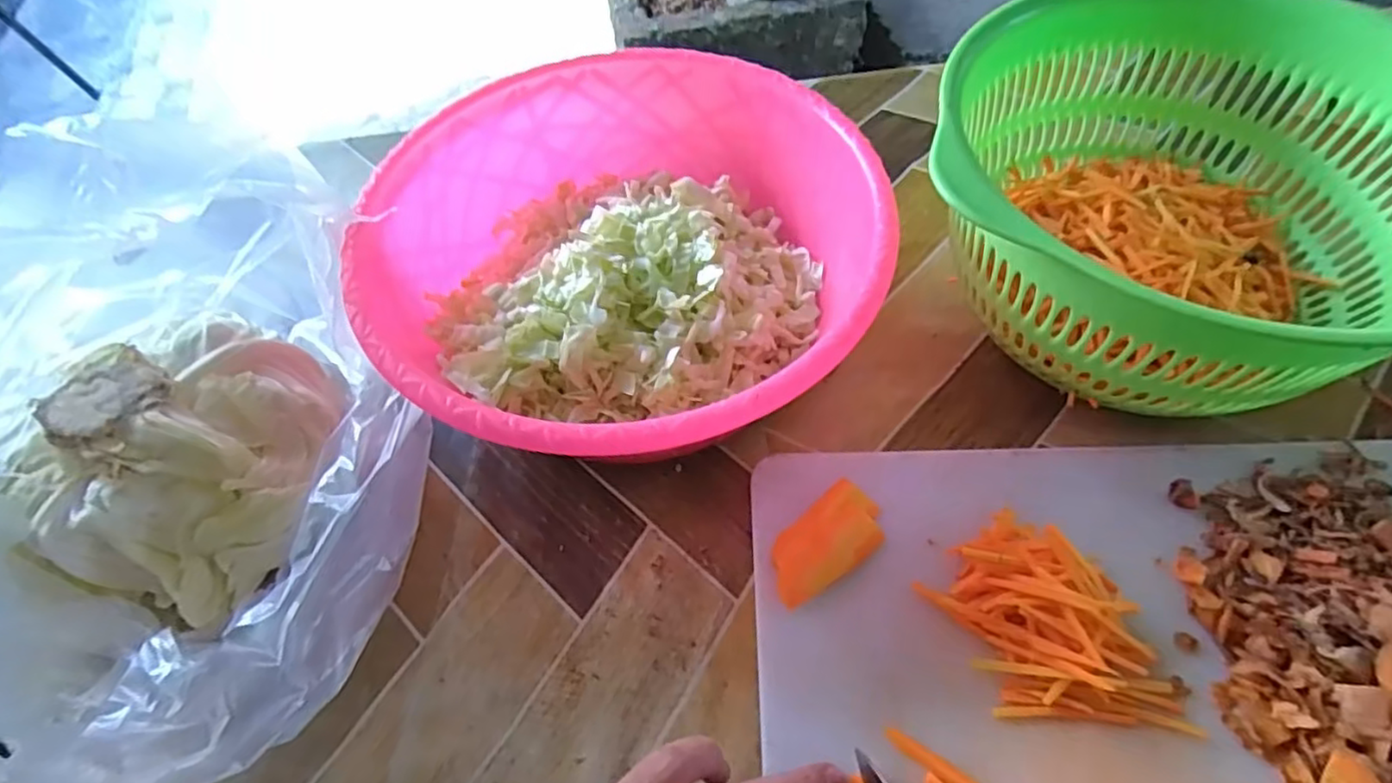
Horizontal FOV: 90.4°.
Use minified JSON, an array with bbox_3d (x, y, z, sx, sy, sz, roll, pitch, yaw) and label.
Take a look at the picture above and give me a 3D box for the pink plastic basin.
[{"bbox_3d":[-0.032,-0.058,0.348,0.234,0.089,0.234,-2,57,2],"label":"pink plastic basin"}]

